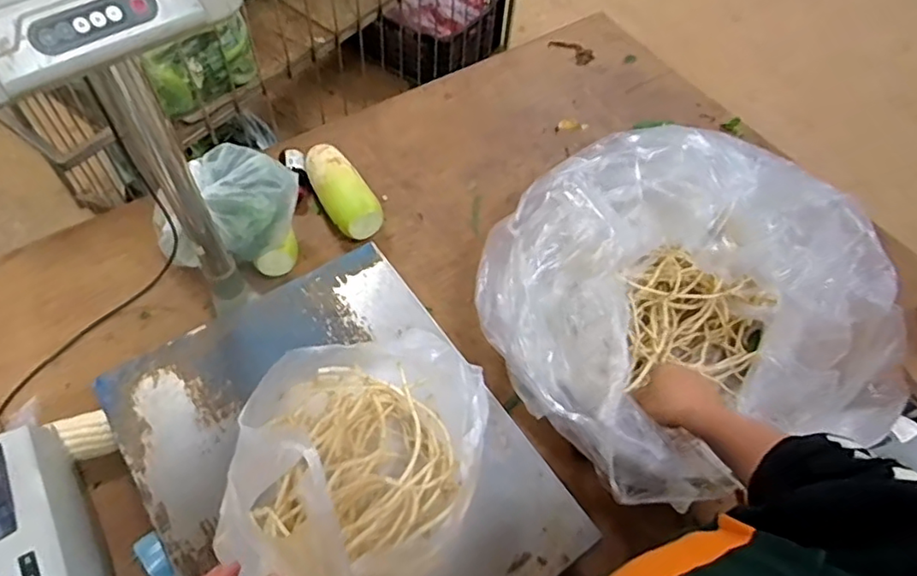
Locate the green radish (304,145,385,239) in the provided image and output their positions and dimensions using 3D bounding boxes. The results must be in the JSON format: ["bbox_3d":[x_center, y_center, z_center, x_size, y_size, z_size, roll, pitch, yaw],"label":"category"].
[{"bbox_3d":[-0.196,-0.165,1.033,0.082,0.074,0.213,-26,64,-19],"label":"green radish"}]

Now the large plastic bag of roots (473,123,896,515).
[{"bbox_3d":[0.294,0.002,0.847,0.497,0.216,0.500,-12,60,-11],"label":"large plastic bag of roots"}]

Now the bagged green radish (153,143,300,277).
[{"bbox_3d":[-0.345,-0.104,0.934,0.218,0.149,0.177,-26,64,-19],"label":"bagged green radish"}]

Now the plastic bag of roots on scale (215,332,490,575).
[{"bbox_3d":[-0.102,0.162,0.577,0.221,0.209,0.245,25,60,11],"label":"plastic bag of roots on scale"}]

